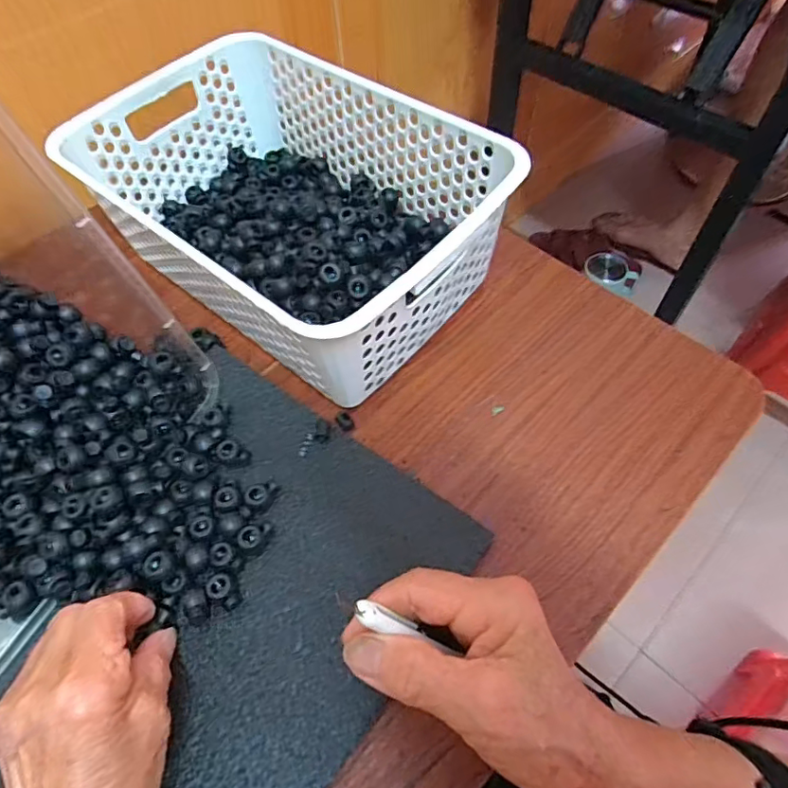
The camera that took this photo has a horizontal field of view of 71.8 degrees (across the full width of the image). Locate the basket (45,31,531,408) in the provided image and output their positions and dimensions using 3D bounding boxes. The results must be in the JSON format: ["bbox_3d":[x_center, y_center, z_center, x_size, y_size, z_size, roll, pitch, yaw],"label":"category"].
[{"bbox_3d":[-0.081,-0.145,0.423,0.307,0.110,0.202,37,66,21],"label":"basket"}]

